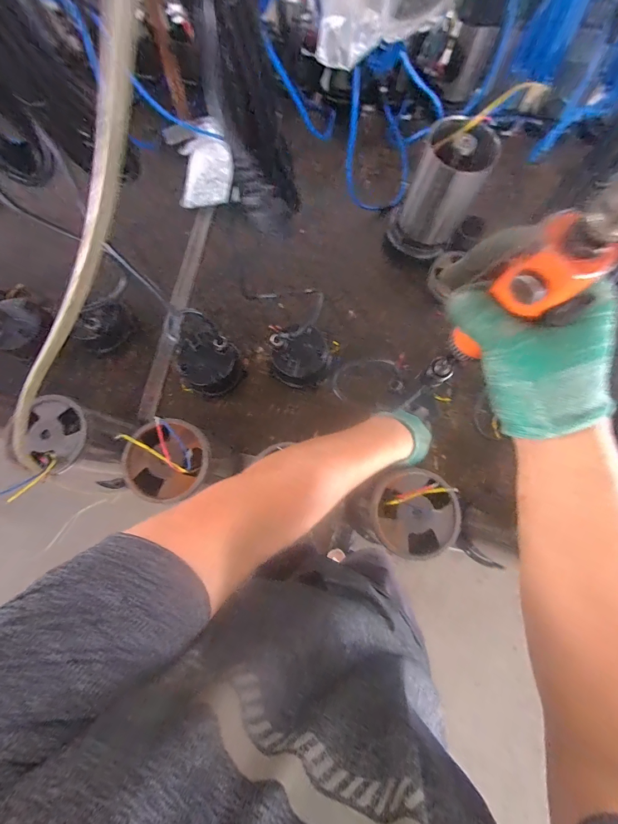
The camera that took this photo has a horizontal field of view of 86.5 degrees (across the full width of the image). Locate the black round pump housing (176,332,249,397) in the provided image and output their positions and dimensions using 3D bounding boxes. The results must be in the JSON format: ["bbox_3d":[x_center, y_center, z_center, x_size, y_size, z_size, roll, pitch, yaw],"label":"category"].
[{"bbox_3d":[-0.195,-0.098,0.664,0.121,0.085,0.110,0,78,1],"label":"black round pump housing"}]

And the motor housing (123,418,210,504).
[{"bbox_3d":[-0.202,0.067,0.461,0.113,0.050,0.106,0,78,1],"label":"motor housing"}]

